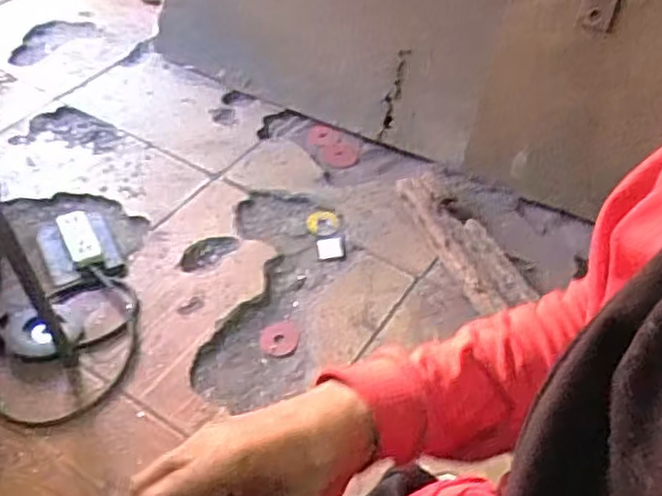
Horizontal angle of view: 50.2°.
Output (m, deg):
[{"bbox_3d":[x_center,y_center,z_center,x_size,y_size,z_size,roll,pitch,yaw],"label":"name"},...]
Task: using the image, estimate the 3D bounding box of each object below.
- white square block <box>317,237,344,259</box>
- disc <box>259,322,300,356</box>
[{"bbox_3d":[-0.001,-0.001,1.062,0.039,0.007,0.036,-7,47,-10],"label":"white square block"},{"bbox_3d":[-0.069,0.122,0.960,0.053,0.013,0.051,2,46,-2],"label":"disc"}]

